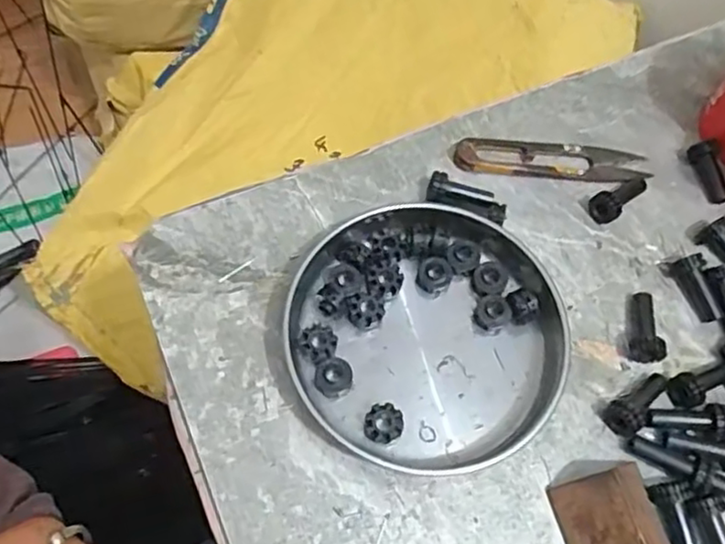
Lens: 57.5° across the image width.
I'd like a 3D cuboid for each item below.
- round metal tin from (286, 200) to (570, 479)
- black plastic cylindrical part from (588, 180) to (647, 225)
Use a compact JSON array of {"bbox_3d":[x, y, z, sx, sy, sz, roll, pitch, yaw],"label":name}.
[{"bbox_3d":[0.036,0.031,0.349,0.145,0.026,0.140,1,65,-3],"label":"round metal tin"},{"bbox_3d":[0.154,-0.044,0.391,0.043,0.015,0.016,-28,68,-26],"label":"black plastic cylindrical part"}]

